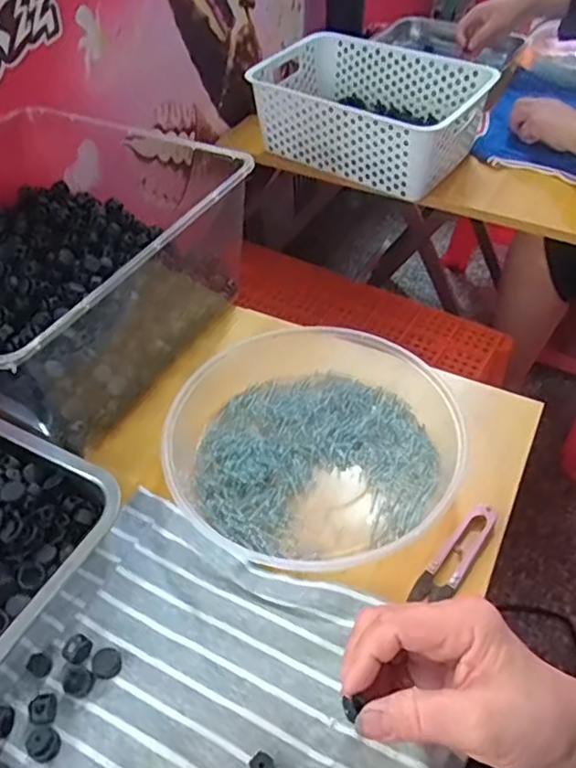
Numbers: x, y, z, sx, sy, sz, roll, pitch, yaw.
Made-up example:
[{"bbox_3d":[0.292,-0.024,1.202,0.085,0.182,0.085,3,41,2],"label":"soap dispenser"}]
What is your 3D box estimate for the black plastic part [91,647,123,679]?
[{"bbox_3d":[-0.116,0.178,0.385,0.018,0.007,0.018,26,53,24],"label":"black plastic part"}]

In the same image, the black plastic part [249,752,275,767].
[{"bbox_3d":[-0.015,0.219,0.346,0.014,0.007,0.014,-1,47,1],"label":"black plastic part"}]

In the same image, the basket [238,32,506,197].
[{"bbox_3d":[0.113,-0.394,0.878,0.312,0.110,0.207,30,55,27],"label":"basket"}]

